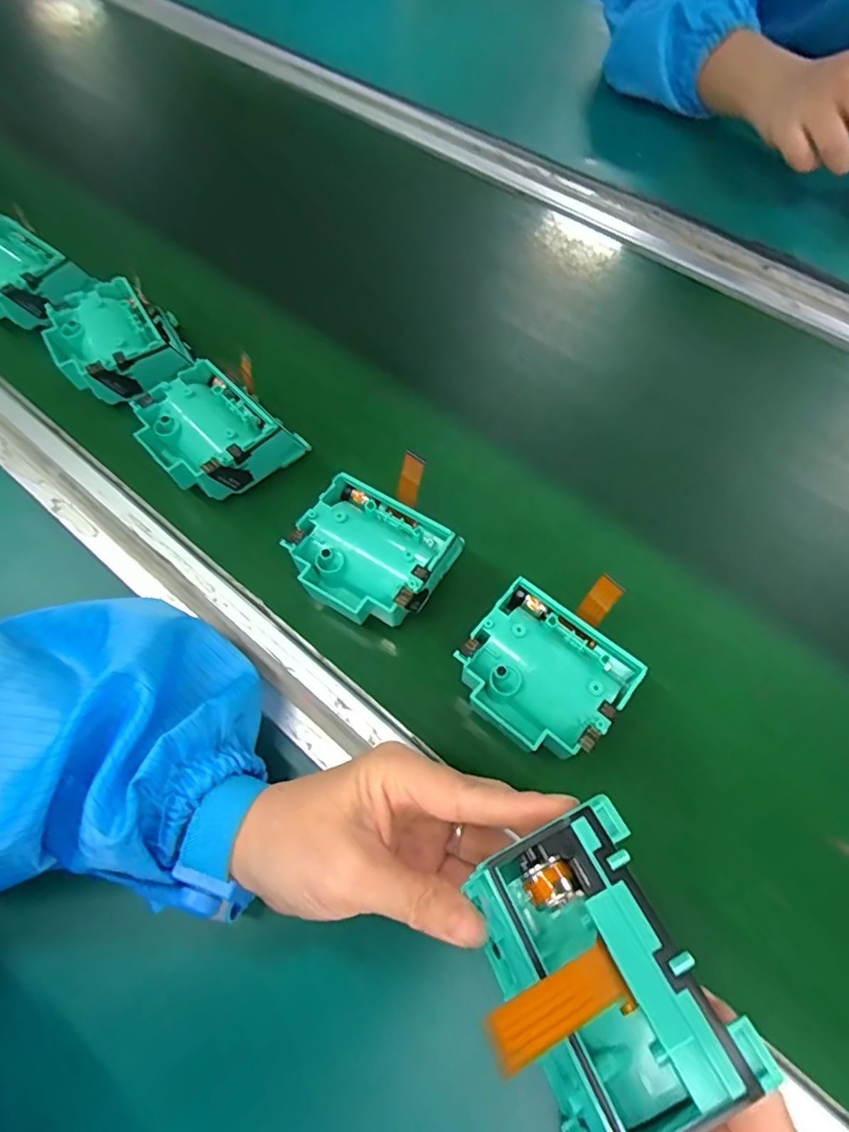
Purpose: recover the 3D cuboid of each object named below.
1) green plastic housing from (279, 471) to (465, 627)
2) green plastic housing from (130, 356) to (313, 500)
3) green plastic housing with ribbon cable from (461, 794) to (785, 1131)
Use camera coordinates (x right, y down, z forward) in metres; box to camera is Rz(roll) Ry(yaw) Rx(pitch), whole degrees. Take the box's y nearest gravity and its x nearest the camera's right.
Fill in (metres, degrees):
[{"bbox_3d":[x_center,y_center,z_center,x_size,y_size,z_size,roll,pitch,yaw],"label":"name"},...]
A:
[{"bbox_3d":[-0.028,-0.006,0.298,0.078,0.022,0.067,31,69,14],"label":"green plastic housing"},{"bbox_3d":[-0.130,-0.081,0.343,0.080,0.034,0.076,41,71,18],"label":"green plastic housing"},{"bbox_3d":[0.045,0.112,0.153,0.054,0.033,0.073,-24,66,-8],"label":"green plastic housing with ribbon cable"}]

